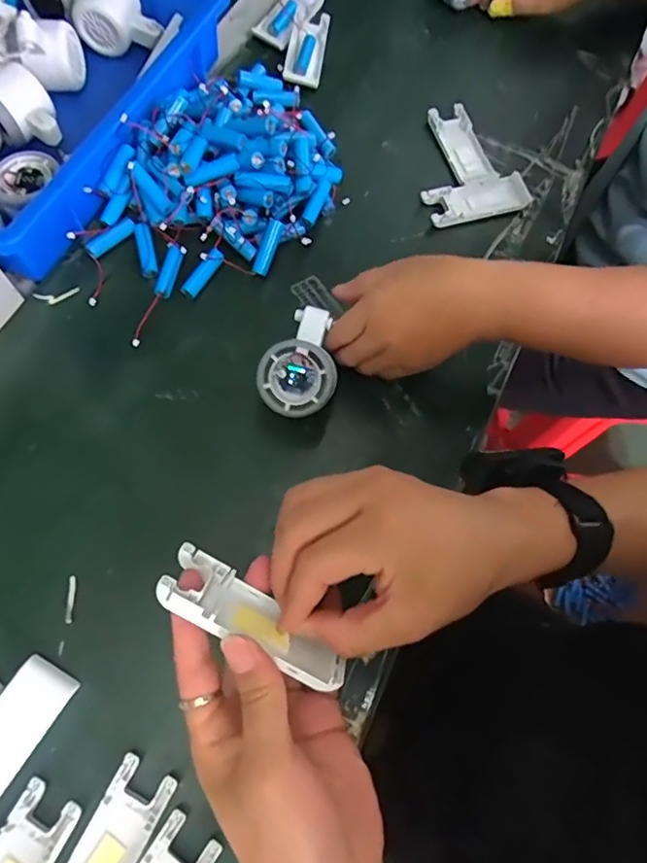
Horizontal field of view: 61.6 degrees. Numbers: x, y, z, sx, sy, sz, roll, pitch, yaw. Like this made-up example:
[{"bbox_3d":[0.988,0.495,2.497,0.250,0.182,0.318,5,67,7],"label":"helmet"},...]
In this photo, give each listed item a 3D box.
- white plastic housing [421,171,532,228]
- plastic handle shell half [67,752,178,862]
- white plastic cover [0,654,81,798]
[{"bbox_3d":[0.149,-0.226,0.525,0.102,0.010,0.042,-17,72,-9],"label":"white plastic housing"},{"bbox_3d":[-0.135,0.261,0.338,0.037,0.011,0.100,28,71,7],"label":"plastic handle shell half"},{"bbox_3d":[-0.207,0.200,0.353,0.038,0.012,0.098,31,71,8],"label":"white plastic cover"}]

